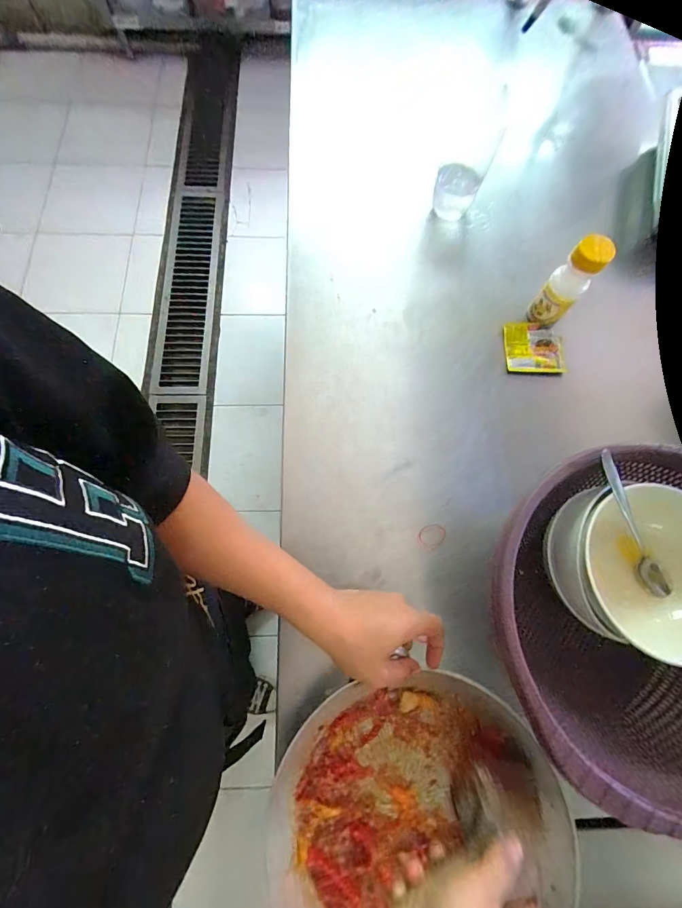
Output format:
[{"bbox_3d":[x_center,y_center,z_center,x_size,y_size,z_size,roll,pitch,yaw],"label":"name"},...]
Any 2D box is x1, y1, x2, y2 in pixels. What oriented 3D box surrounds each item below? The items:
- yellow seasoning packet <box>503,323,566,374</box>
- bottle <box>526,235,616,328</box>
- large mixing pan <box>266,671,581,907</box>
[{"bbox_3d":[0.283,-0.156,0.558,0.081,0.011,0.080,4,73,-2],"label":"yellow seasoning packet"},{"bbox_3d":[0.301,-0.224,0.511,0.046,0.130,0.038,39,75,8],"label":"bottle"},{"bbox_3d":[0.074,0.355,0.357,0.279,0.090,0.241,-1,72,0],"label":"large mixing pan"}]

